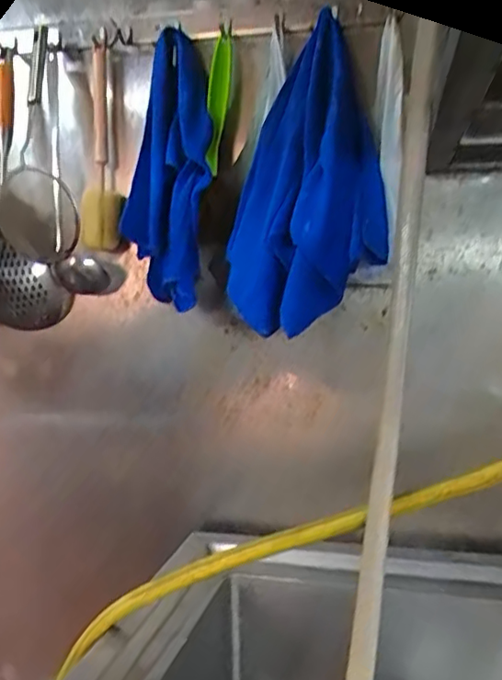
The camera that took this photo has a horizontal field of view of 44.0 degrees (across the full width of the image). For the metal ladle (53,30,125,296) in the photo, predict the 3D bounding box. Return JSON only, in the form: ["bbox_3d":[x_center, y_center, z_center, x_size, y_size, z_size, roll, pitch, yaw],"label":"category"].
[{"bbox_3d":[-0.219,-0.238,0.846,0.089,0.348,0.059,0,4,-14],"label":"metal ladle"}]

